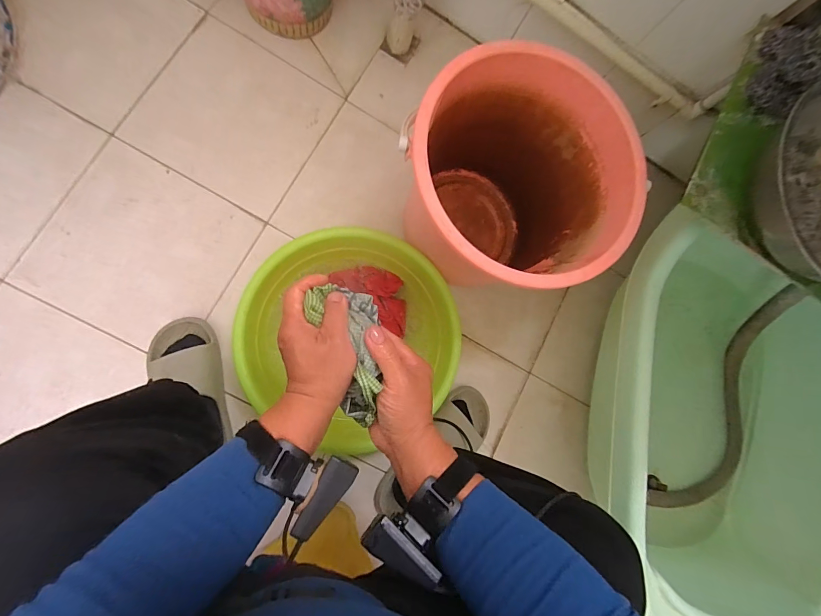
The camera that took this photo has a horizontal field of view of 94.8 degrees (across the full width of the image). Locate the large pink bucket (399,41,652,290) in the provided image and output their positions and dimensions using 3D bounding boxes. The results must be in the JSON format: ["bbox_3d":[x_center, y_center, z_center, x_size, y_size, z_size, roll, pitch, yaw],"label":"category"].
[{"bbox_3d":[0.141,-0.175,0.637,0.314,0.311,0.316,1,85,-12],"label":"large pink bucket"}]

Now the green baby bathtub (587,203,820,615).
[{"bbox_3d":[0.536,0.229,0.692,0.443,0.252,0.695,14,82,-11],"label":"green baby bathtub"}]

